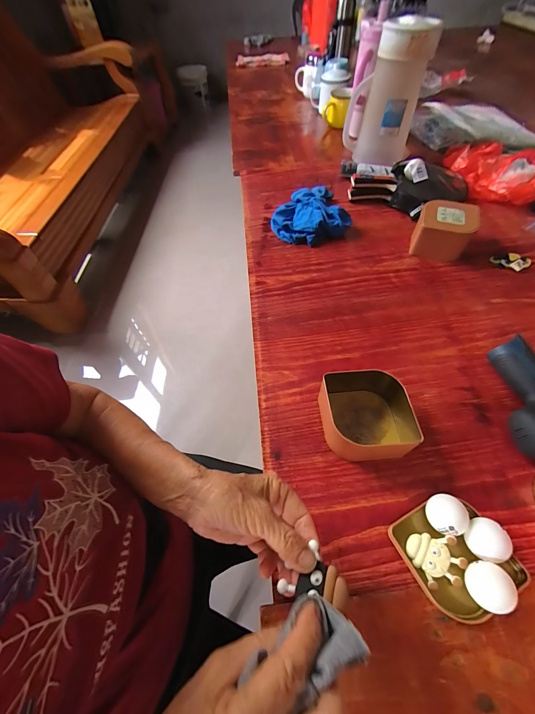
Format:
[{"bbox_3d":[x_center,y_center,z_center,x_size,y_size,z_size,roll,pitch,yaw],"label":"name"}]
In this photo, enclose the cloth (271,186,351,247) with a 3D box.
[{"bbox_3d":[0.086,-0.310,0.630,0.159,0.049,0.163,-11,56,-6],"label":"cloth"}]

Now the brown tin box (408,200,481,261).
[{"bbox_3d":[0.339,-0.244,0.563,0.095,0.068,0.095,23,59,16],"label":"brown tin box"}]

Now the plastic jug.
[{"bbox_3d":[0.281,-0.622,0.708,0.166,0.253,0.143,12,57,10],"label":"plastic jug"}]

